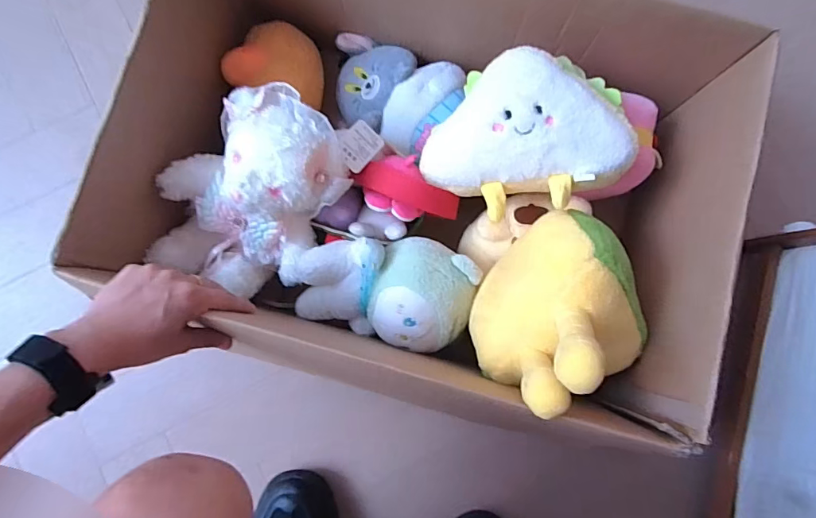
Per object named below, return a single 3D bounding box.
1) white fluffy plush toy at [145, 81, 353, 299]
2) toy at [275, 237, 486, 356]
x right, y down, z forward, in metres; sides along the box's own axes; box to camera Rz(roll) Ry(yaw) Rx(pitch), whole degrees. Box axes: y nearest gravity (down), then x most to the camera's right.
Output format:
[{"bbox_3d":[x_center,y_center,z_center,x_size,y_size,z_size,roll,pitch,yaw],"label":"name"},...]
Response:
[{"bbox_3d":[-0.181,-0.077,0.508,0.188,0.115,0.232,31,85,4],"label":"white fluffy plush toy"},{"bbox_3d":[-0.037,0.030,0.541,0.227,0.089,0.127,16,84,3],"label":"toy"}]

